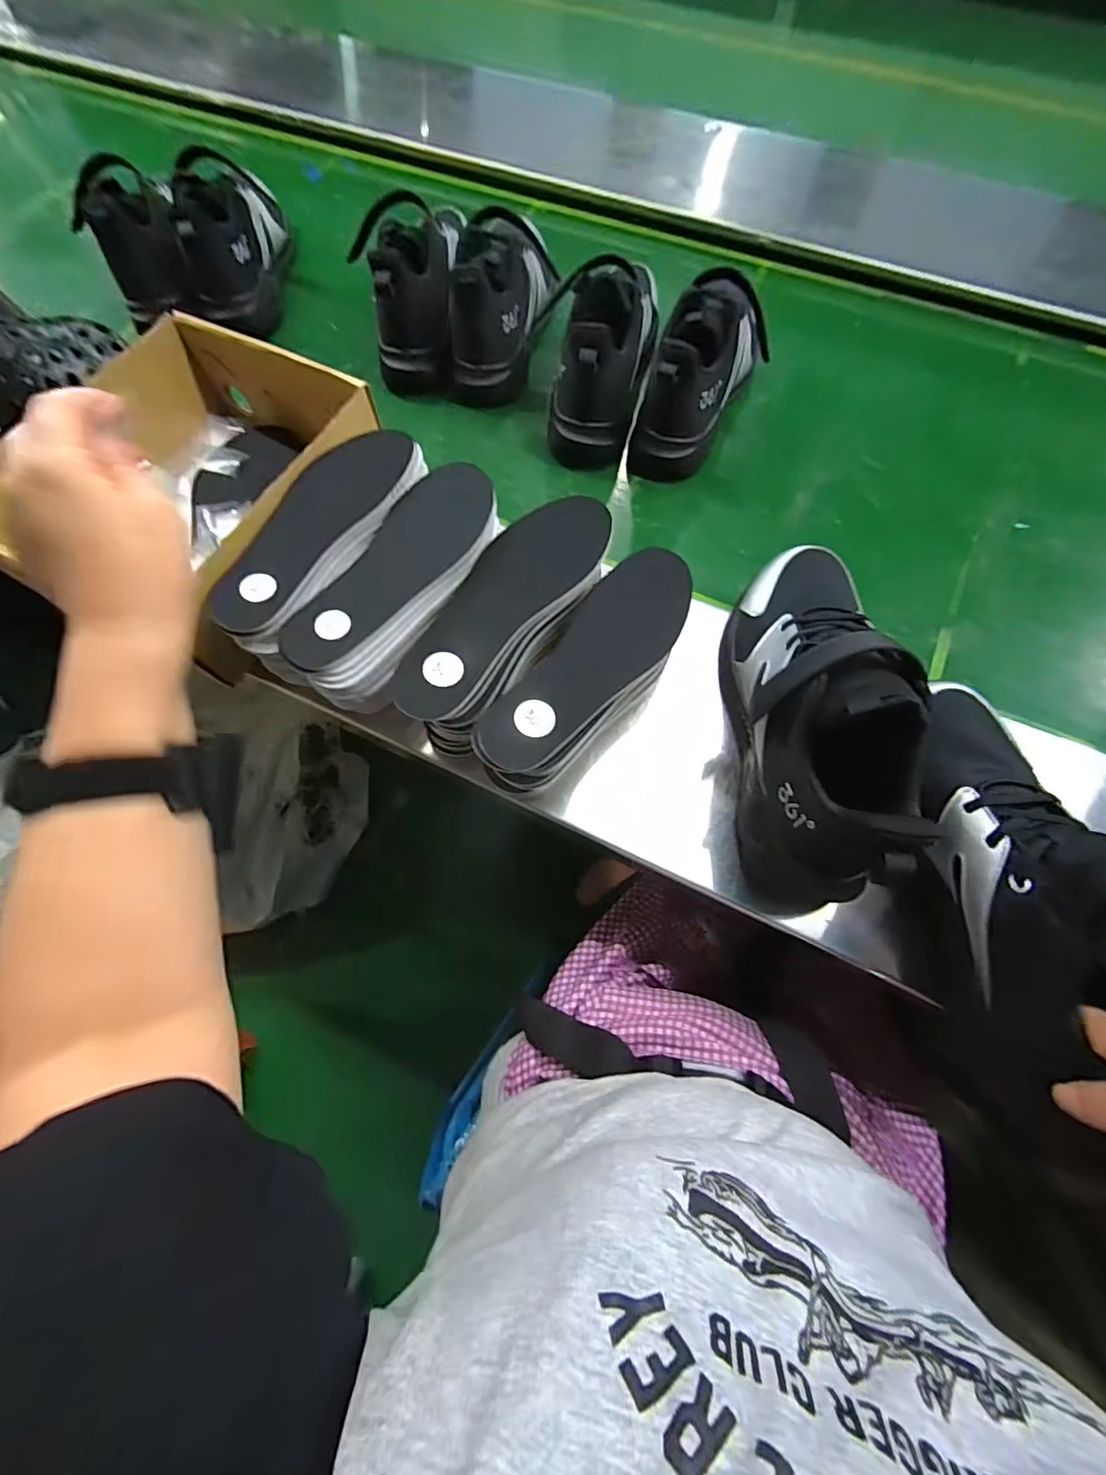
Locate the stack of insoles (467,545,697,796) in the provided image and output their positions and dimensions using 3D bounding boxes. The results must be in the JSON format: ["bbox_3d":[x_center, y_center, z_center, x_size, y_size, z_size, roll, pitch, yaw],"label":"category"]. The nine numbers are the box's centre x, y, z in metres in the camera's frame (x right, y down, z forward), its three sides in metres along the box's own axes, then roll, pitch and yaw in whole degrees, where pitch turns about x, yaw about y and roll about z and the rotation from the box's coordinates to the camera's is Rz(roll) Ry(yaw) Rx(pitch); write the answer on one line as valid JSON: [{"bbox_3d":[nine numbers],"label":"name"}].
[{"bbox_3d":[0.032,-0.048,0.379,0.075,0.057,0.211,36,74,13],"label":"stack of insoles"}]

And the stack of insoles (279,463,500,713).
[{"bbox_3d":[-0.111,-0.120,0.395,0.080,0.050,0.208,25,72,9],"label":"stack of insoles"}]

